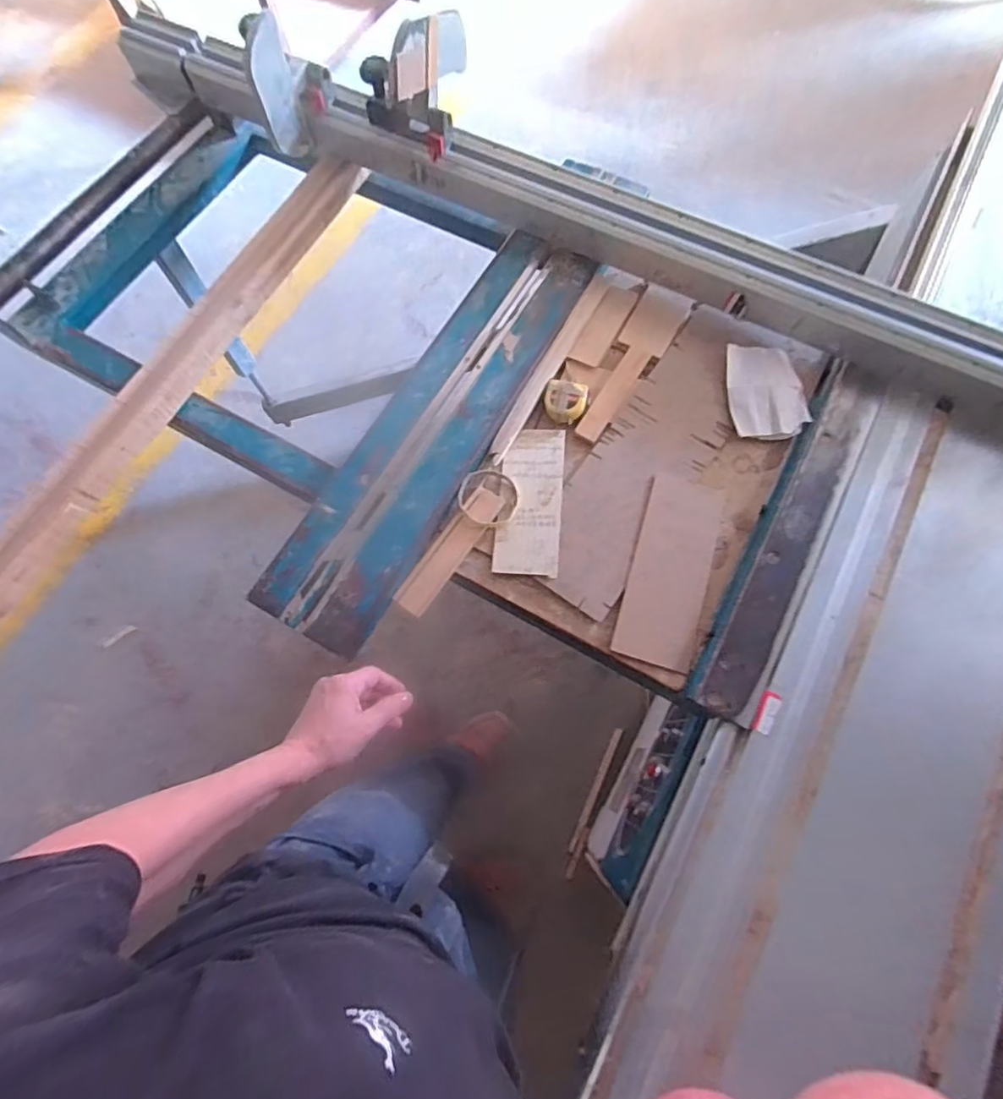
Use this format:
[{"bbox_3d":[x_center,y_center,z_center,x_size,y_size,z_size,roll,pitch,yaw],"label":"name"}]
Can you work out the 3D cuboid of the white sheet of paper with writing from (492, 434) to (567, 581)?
[{"bbox_3d":[0.038,-0.066,0.725,0.079,0.007,0.205,5,70,4],"label":"white sheet of paper with writing"}]

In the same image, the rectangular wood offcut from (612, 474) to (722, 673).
[{"bbox_3d":[0.211,0.022,0.698,0.093,0.011,0.238,16,71,8],"label":"rectangular wood offcut"}]

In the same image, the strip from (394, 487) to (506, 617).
[{"bbox_3d":[-0.062,0.001,0.706,0.039,0.015,0.180,35,75,13],"label":"strip"}]

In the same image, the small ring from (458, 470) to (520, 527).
[{"bbox_3d":[-0.016,-0.069,0.720,0.078,0.014,0.078,-1,70,2],"label":"small ring"}]

